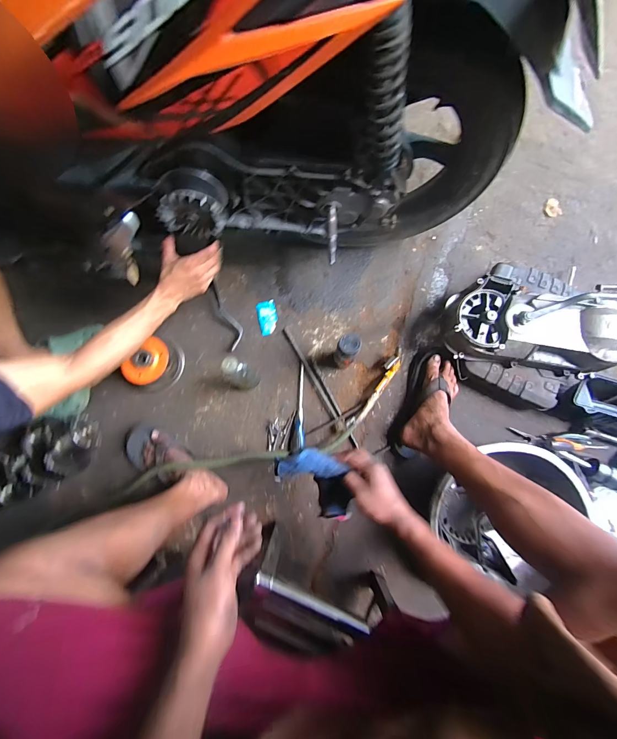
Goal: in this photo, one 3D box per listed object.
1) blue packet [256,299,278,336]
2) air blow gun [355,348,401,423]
[{"bbox_3d":[-0.110,-0.142,0.852,0.051,0.006,0.094,-13,80,-2],"label":"blue packet"},{"bbox_3d":[0.175,0.043,0.787,0.038,0.068,0.210,36,83,5],"label":"air blow gun"}]

